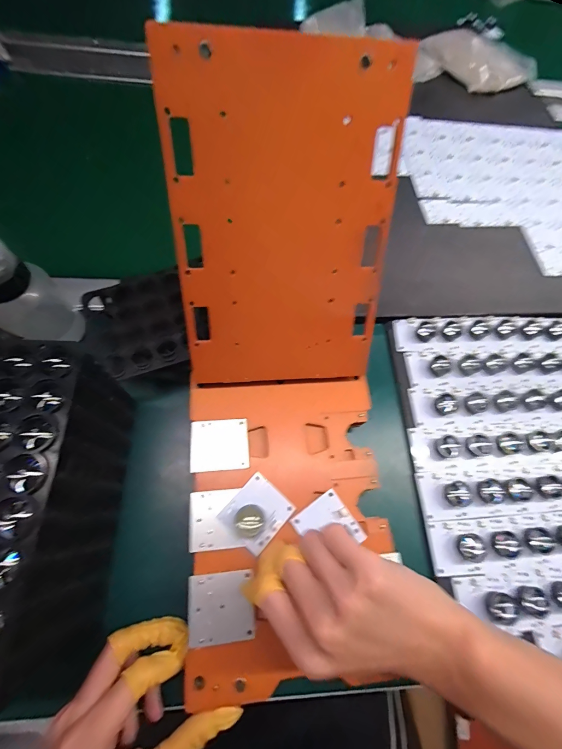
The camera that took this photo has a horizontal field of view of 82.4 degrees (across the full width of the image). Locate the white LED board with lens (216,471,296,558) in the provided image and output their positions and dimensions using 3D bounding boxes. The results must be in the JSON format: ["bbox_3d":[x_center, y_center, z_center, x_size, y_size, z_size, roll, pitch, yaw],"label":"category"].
[{"bbox_3d":[-0.019,0.112,0.260,0.045,0.014,0.048,40,69,12],"label":"white LED board with lens"}]

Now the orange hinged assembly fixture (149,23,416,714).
[{"bbox_3d":[0.000,0.003,0.246,0.162,0.125,0.418,4,100,-1],"label":"orange hinged assembly fixture"}]

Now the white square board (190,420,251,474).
[{"bbox_3d":[-0.054,0.062,0.284,0.050,0.004,0.044,-3,67,-6],"label":"white square board"}]

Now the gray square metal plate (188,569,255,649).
[{"bbox_3d":[-0.044,0.172,0.238,0.046,0.004,0.043,-4,67,-7],"label":"gray square metal plate"}]

